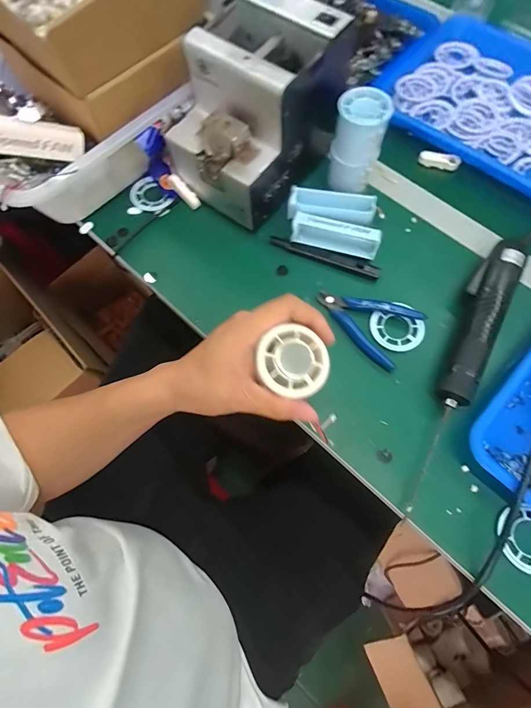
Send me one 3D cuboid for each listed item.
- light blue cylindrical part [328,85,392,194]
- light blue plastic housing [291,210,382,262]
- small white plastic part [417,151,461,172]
[{"bbox_3d":[0.108,-0.248,0.409,0.056,0.097,0.049,18,71,7],"label":"light blue cylindrical part"},{"bbox_3d":[0.084,-0.142,0.416,0.103,0.024,0.034,14,71,6],"label":"light blue plastic housing"},{"bbox_3d":[0.237,-0.264,0.471,0.054,0.015,0.015,10,71,4],"label":"small white plastic part"}]

